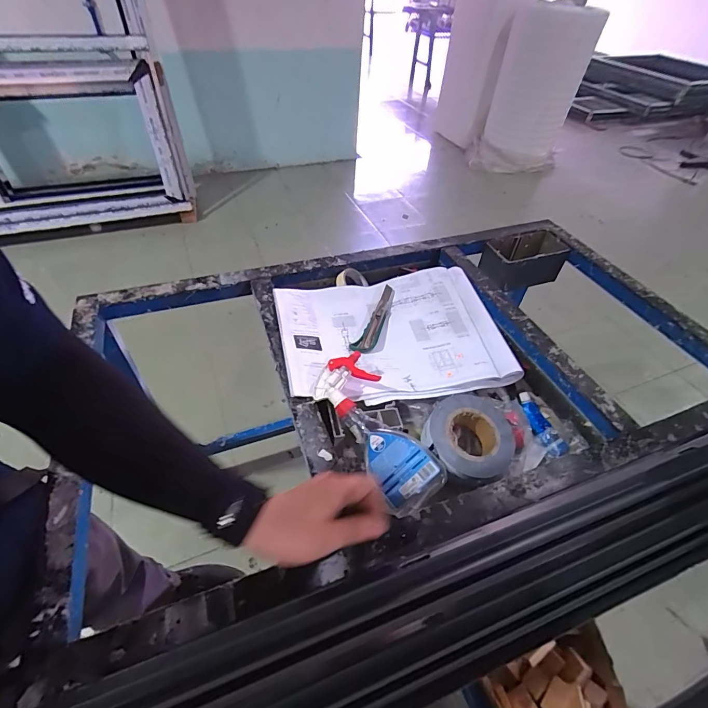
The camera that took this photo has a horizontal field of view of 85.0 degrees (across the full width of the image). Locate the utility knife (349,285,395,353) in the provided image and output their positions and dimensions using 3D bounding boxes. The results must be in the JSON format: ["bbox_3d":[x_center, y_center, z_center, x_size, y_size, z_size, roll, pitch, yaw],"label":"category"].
[{"bbox_3d":[0.045,-0.078,0.805,0.044,0.023,0.192,16,48,11],"label":"utility knife"}]

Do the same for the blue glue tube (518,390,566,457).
[{"bbox_3d":[0.345,0.129,0.721,0.048,0.018,0.134,-9,48,-12],"label":"blue glue tube"}]

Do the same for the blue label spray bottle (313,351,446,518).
[{"bbox_3d":[0.035,0.119,0.618,0.103,0.079,0.259,-27,54,-25],"label":"blue label spray bottle"}]

